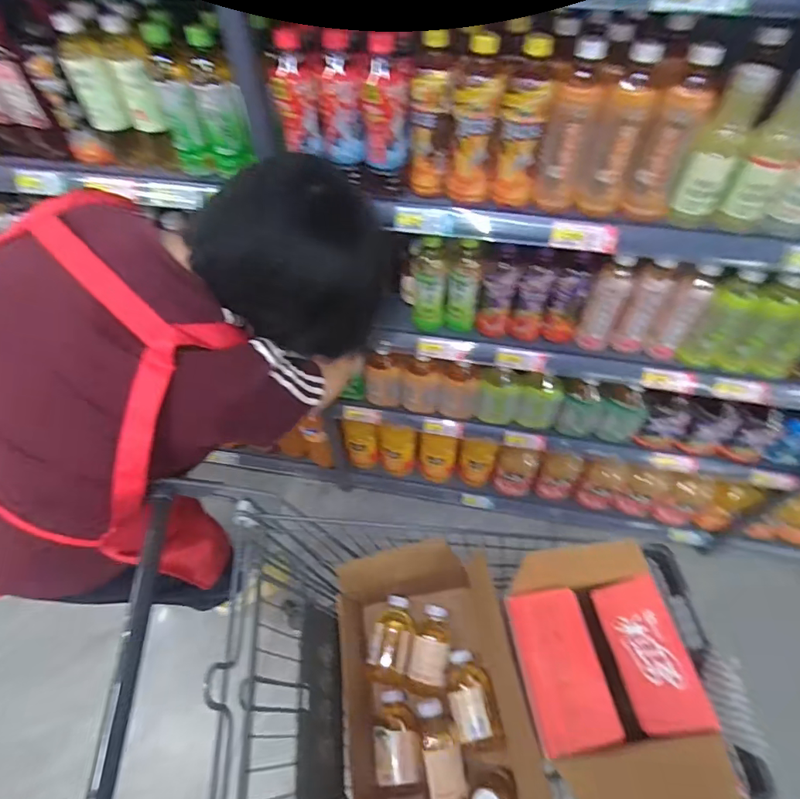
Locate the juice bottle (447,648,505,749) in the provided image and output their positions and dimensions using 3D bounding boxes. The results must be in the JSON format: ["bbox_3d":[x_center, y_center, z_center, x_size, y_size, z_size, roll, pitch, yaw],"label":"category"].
[{"bbox_3d":[0.131,0.531,0.842,0.082,0.066,0.154,-9,54,-6],"label":"juice bottle"}]

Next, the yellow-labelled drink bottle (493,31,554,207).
[{"bbox_3d":[0.176,-0.391,0.681,0.067,0.201,0.057,8,54,6],"label":"yellow-labelled drink bottle"}]

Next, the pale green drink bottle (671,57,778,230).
[{"bbox_3d":[0.437,-0.338,0.656,0.069,0.195,0.070,26,58,18],"label":"pale green drink bottle"}]

